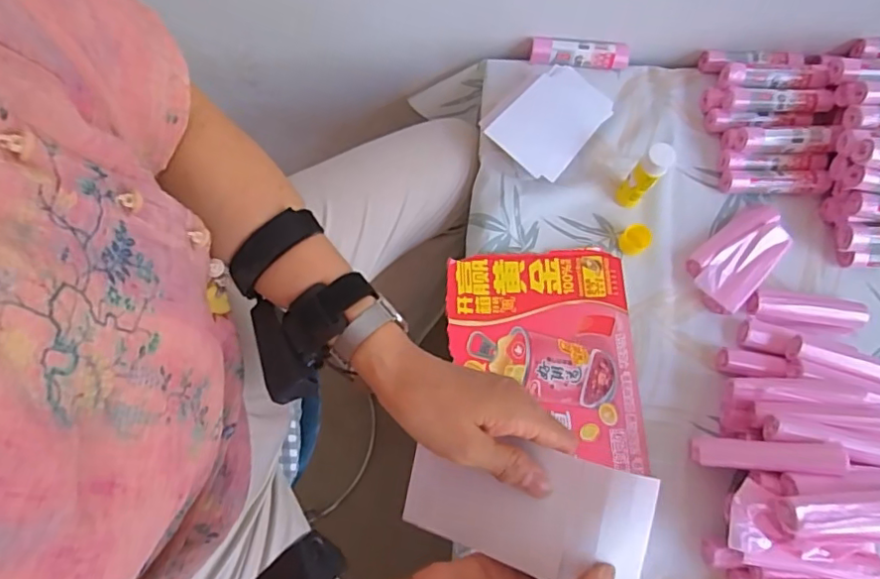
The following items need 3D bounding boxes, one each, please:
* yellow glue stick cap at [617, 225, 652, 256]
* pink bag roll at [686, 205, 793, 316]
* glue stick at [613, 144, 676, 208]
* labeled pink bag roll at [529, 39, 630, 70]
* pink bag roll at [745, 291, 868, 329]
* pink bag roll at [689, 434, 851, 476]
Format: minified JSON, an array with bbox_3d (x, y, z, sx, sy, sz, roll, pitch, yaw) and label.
[{"bbox_3d":[0.222,-0.056,0.650,0.030,0.022,0.029,0,73,-1],"label":"yellow glue stick cap"},{"bbox_3d":[0.339,-0.041,0.648,0.069,0.031,0.133,42,76,11],"label":"pink bag roll"},{"bbox_3d":[0.224,-0.122,0.627,0.029,0.103,0.024,39,76,10],"label":"glue stick"},{"bbox_3d":[0.176,-0.294,0.711,0.122,0.028,0.024,4,73,0],"label":"labeled pink bag roll"},{"bbox_3d":[0.409,0.024,0.635,0.128,0.022,0.031,8,73,1],"label":"pink bag roll"},{"bbox_3d":[0.311,0.159,0.543,0.130,0.026,0.028,-4,71,26],"label":"pink bag roll"}]

